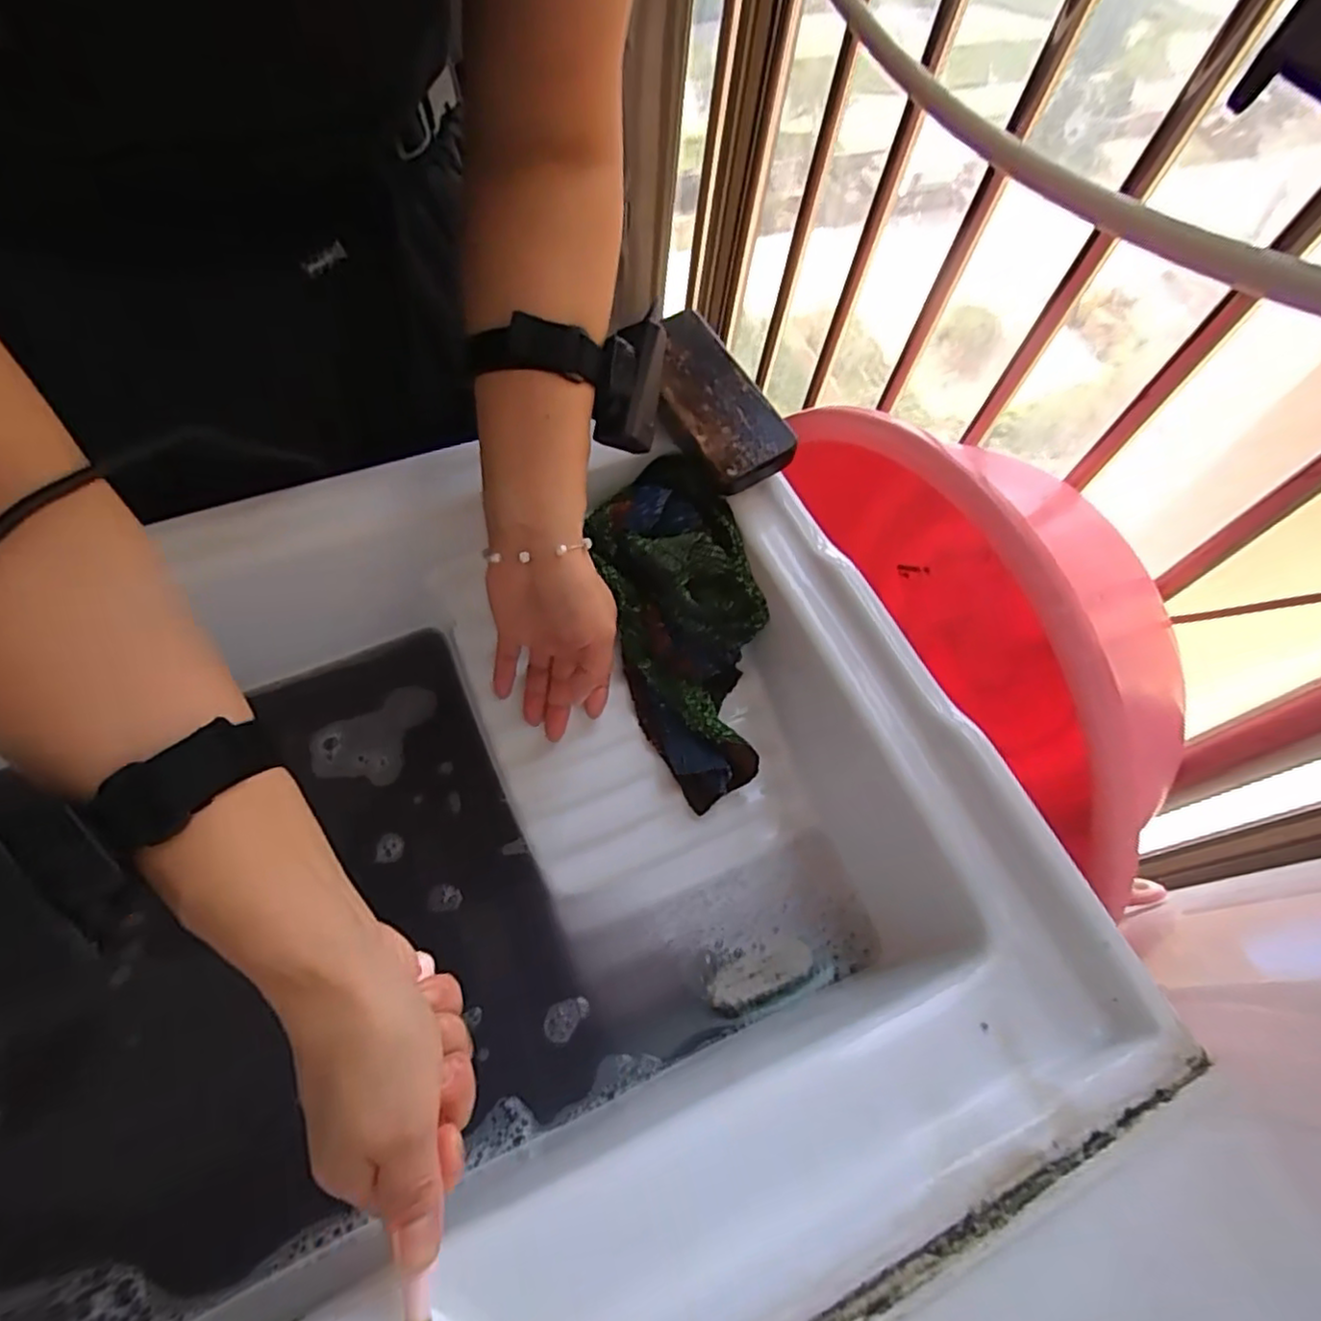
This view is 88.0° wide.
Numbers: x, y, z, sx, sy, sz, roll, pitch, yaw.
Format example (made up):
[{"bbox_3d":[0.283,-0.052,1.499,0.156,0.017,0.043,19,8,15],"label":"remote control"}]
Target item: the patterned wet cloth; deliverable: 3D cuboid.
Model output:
[{"bbox_3d":[0.014,-0.023,0.470,0.111,0.050,0.244,-8,87,-7],"label":"patterned wet cloth"}]

